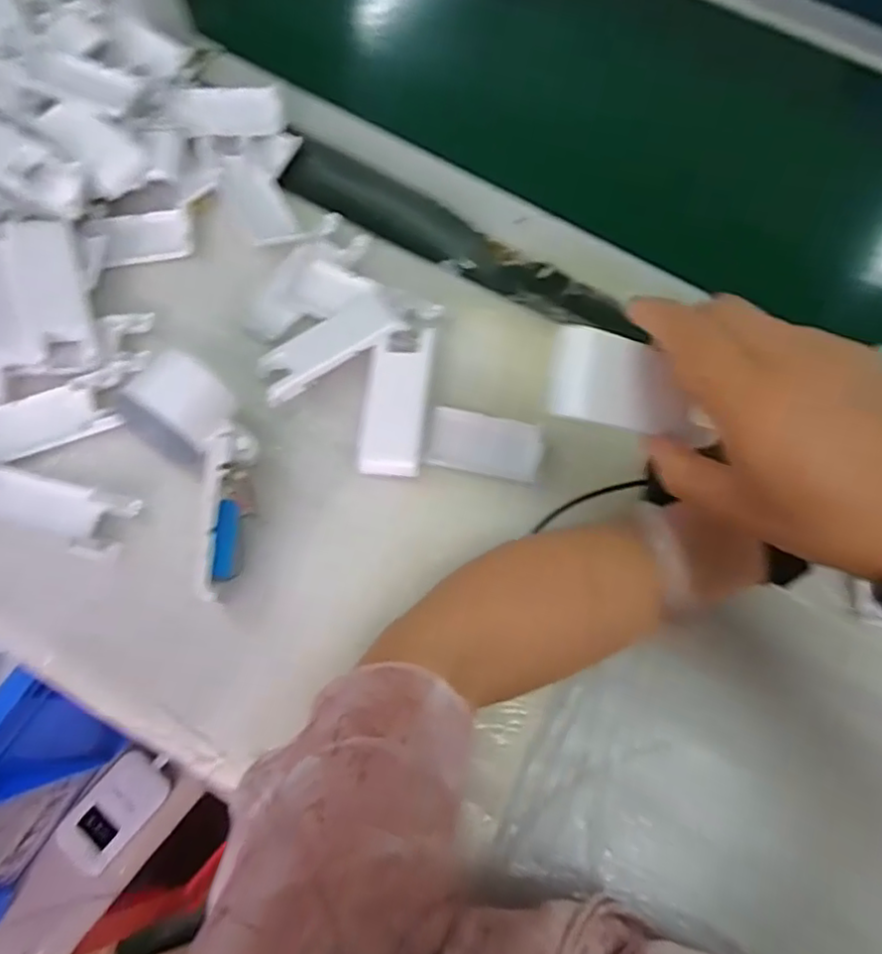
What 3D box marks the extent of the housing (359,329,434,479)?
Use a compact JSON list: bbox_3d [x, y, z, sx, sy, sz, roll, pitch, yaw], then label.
[{"bbox_3d":[-0.028,-0.050,0.403,0.039,0.010,0.100,6,71,1],"label":"housing"}]

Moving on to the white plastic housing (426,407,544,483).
[{"bbox_3d":[0.028,-0.021,0.402,0.070,0.007,0.038,11,71,3],"label":"white plastic housing"}]

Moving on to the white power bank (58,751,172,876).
[{"bbox_3d":[-0.301,0.308,0.578,0.058,0.014,0.106,36,74,11],"label":"white power bank"}]

